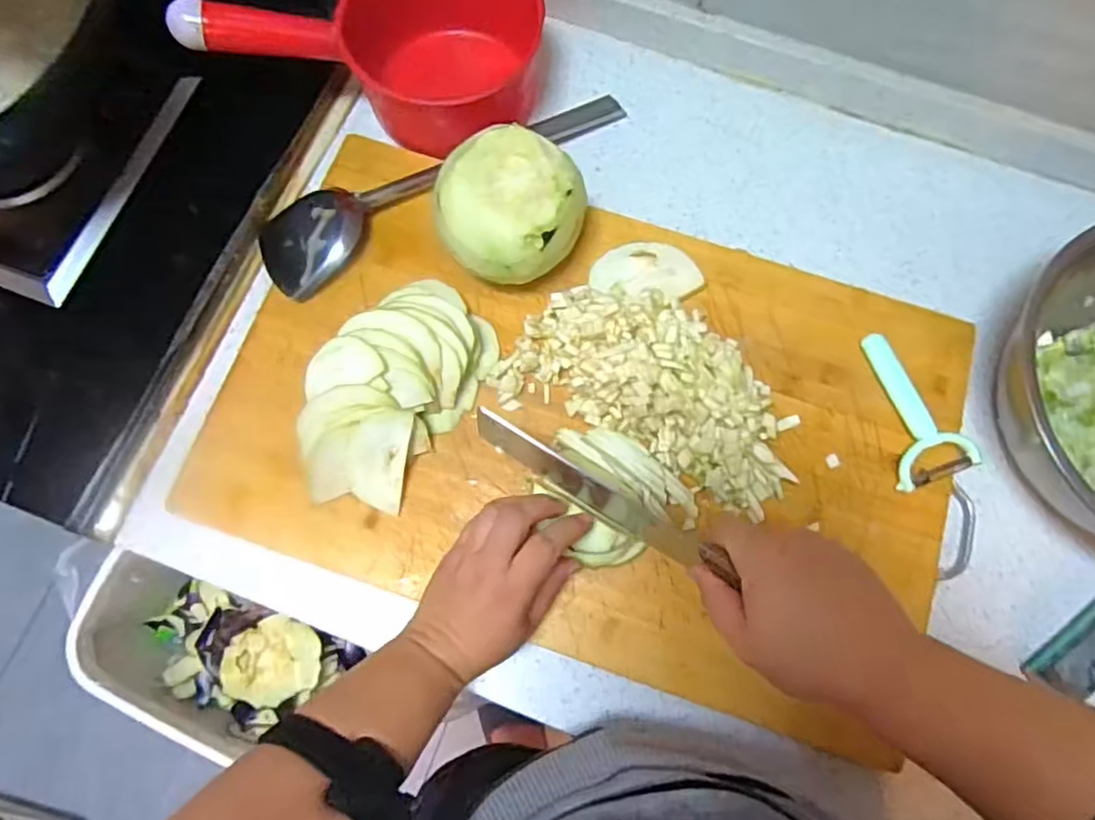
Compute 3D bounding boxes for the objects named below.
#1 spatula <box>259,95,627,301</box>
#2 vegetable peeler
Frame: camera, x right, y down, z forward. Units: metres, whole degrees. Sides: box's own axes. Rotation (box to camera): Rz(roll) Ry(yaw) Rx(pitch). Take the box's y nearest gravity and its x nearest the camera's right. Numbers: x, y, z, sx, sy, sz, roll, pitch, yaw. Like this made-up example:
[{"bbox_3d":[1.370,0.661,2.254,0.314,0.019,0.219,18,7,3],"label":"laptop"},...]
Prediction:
[{"bbox_3d":[-0.094,-0.217,0.563,0.341,0.036,0.089,-36,78,-10],"label":"spatula"},{"bbox_3d":[0.279,-0.003,0.508,0.066,0.018,0.120,-20,76,-6],"label":"vegetable peeler"}]

